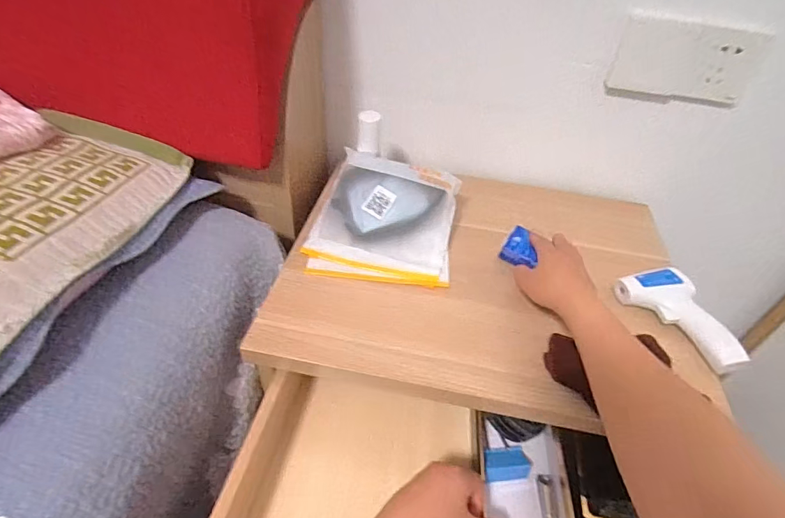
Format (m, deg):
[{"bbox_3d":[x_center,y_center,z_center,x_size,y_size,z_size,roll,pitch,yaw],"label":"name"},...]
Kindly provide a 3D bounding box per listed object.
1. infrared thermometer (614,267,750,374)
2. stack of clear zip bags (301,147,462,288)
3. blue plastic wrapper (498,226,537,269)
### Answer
[{"bbox_3d":[0.343,0.064,0.524,0.068,0.037,0.149,-23,50,-27],"label":"infrared thermometer"},{"bbox_3d":[-0.008,-0.054,0.591,0.179,0.020,0.176,11,75,-2],"label":"stack of clear zip bags"},{"bbox_3d":[0.159,-0.017,0.578,0.038,0.022,0.060,6,43,0],"label":"blue plastic wrapper"}]

